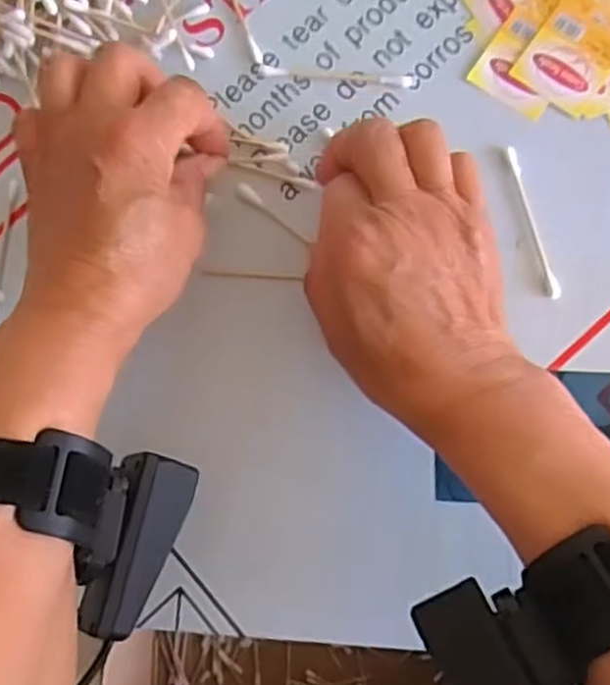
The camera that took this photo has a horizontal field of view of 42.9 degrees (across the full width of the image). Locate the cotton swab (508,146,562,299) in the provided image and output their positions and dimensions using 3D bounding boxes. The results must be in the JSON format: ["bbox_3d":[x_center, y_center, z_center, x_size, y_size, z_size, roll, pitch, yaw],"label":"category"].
[{"bbox_3d":[0.106,-0.055,0.357,0.008,0.004,0.073,-13,80,3],"label":"cotton swab"}]

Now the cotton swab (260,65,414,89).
[{"bbox_3d":[0.015,-0.128,0.375,0.073,0.004,0.006,7,82,7],"label":"cotton swab"}]

